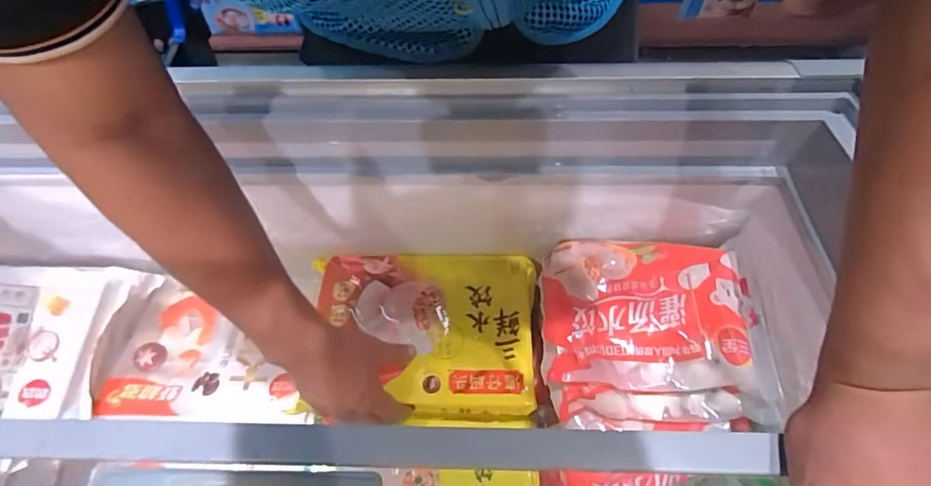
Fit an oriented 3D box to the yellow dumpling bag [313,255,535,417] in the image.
[{"bbox_3d":[-0.054,0.107,0.607,0.268,0.031,0.193,1,59,3],"label":"yellow dumpling bag"}]

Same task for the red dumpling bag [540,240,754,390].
[{"bbox_3d":[0.200,0.076,0.543,0.219,0.043,0.164,3,59,4],"label":"red dumpling bag"}]

